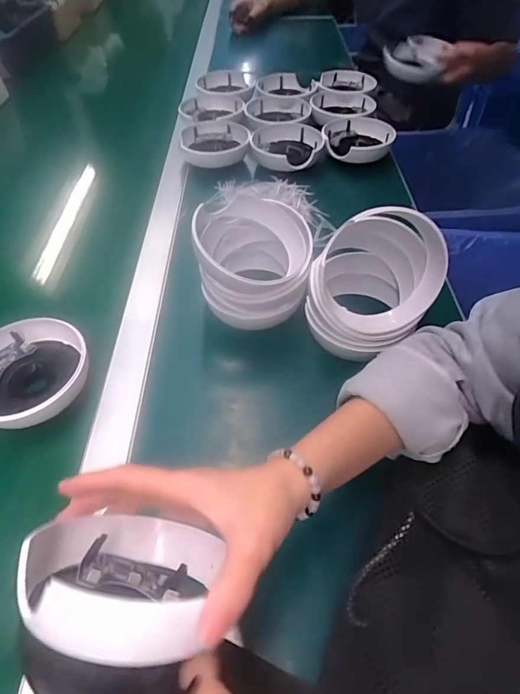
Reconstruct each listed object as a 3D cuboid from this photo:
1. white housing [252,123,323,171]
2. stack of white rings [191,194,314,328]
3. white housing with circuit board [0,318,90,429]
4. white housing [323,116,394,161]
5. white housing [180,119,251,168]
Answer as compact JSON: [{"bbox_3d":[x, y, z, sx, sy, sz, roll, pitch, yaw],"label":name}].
[{"bbox_3d":[0.038,-0.329,0.701,0.111,0.035,0.106,-3,49,1],"label":"white housing"},{"bbox_3d":[-0.004,-0.098,0.471,0.112,0.106,0.117,-1,49,2],"label":"stack of white rings"},{"bbox_3d":[-0.227,0.024,0.416,0.110,0.034,0.114,-2,49,2],"label":"white housing with circuit board"},{"bbox_3d":[0.163,-0.346,0.710,0.113,0.035,0.125,7,49,9],"label":"white housing"},{"bbox_3d":[-0.074,-0.347,0.720,0.112,0.030,0.115,-3,49,0],"label":"white housing"}]

